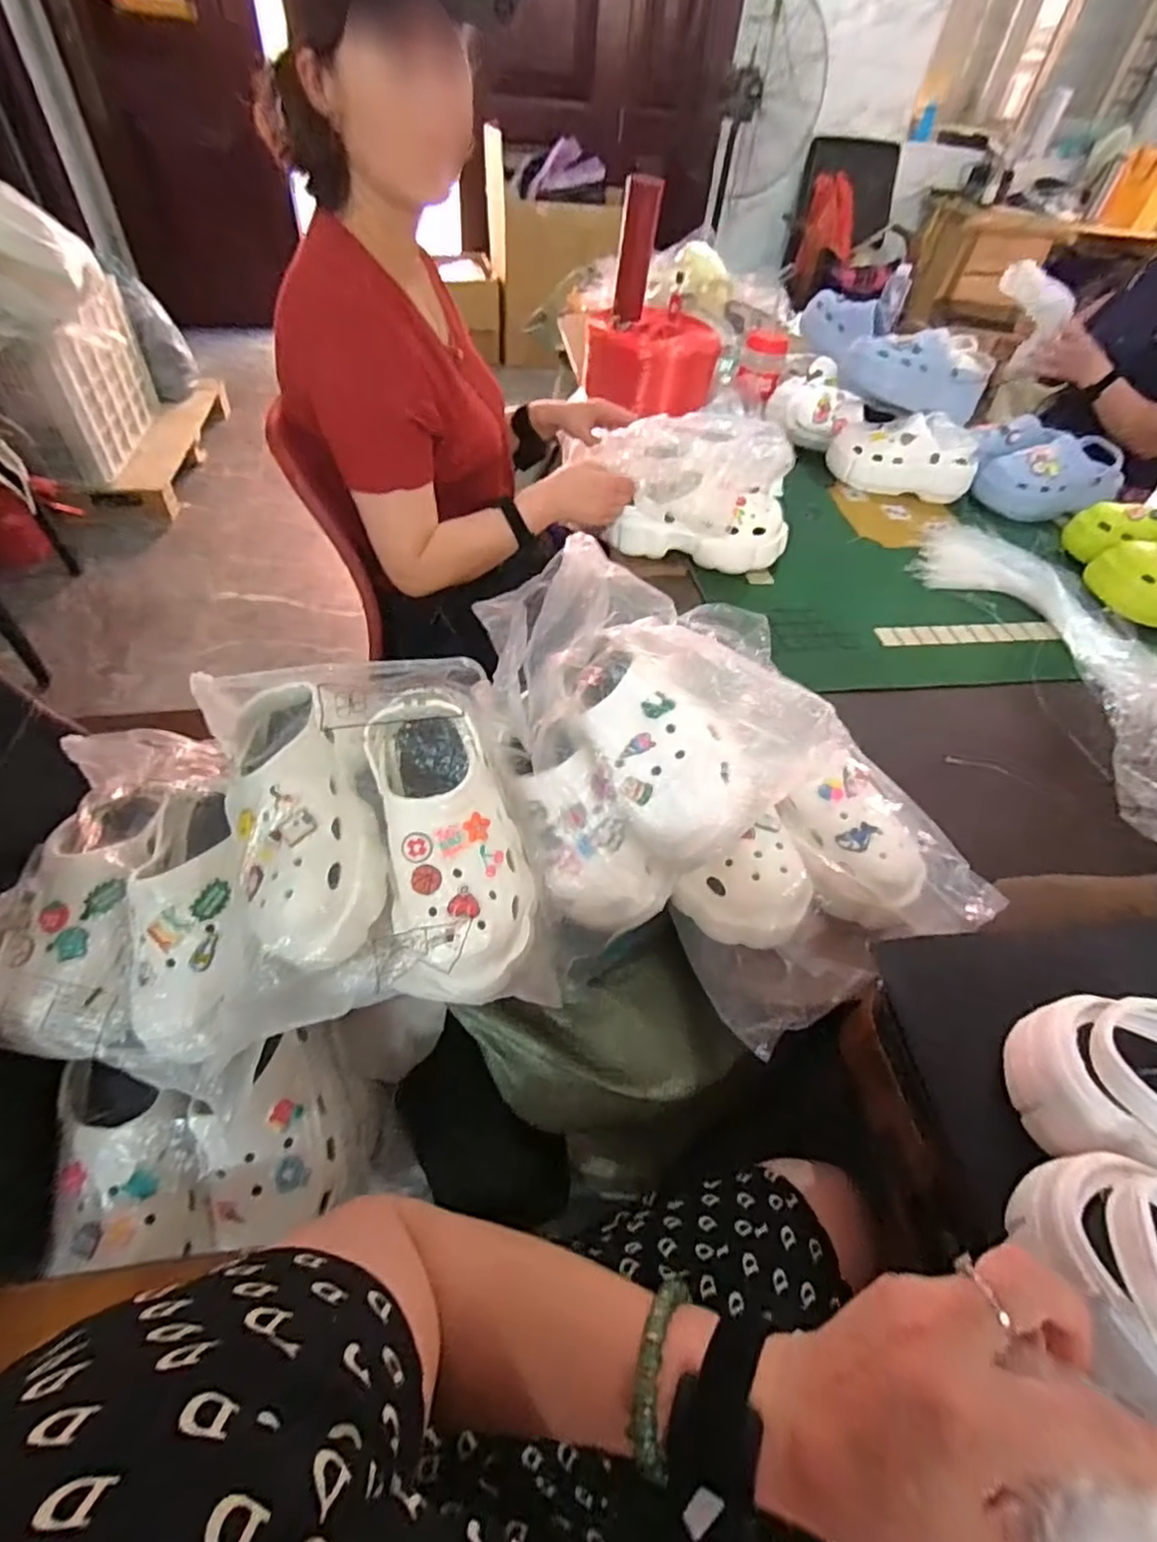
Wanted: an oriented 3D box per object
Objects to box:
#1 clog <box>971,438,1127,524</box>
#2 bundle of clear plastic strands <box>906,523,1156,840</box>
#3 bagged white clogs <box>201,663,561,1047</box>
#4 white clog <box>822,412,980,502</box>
[{"bbox_3d":[0.858,-0.521,1.145,0.236,0.105,0.093,-1,51,-7],"label":"clog"},{"bbox_3d":[0.699,-0.172,0.912,0.264,0.048,0.634,-6,51,-11],"label":"bundle of clear plastic strands"},{"bbox_3d":[-0.173,0.044,0.552,0.287,0.120,0.317,-1,69,-16],"label":"bagged white clogs"},{"bbox_3d":[0.592,-0.571,1.147,0.255,0.111,0.097,11,50,3],"label":"white clog"}]

